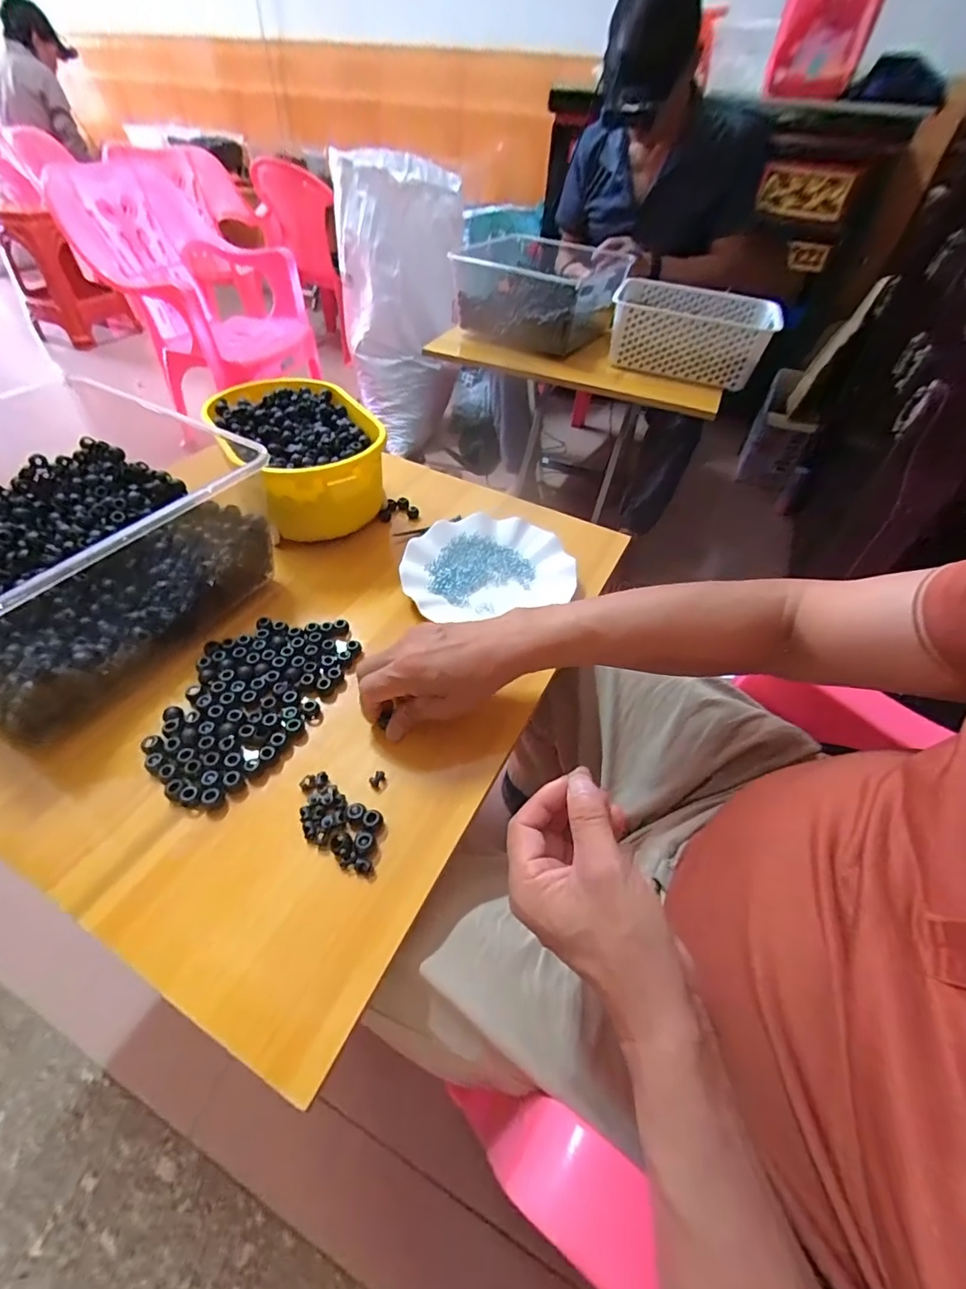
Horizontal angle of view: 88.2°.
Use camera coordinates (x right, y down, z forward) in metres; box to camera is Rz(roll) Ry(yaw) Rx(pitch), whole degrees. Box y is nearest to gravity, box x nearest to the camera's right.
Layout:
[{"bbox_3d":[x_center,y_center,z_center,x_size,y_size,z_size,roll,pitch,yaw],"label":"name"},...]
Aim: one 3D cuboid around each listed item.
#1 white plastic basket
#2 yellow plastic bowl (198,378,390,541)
[{"bbox_3d":[0.424,-0.645,1.026,0.300,0.111,0.232,12,49,8],"label":"white plastic basket"},{"bbox_3d":[-0.209,-0.218,0.595,0.155,0.097,0.235,-26,55,-23],"label":"yellow plastic bowl"}]

